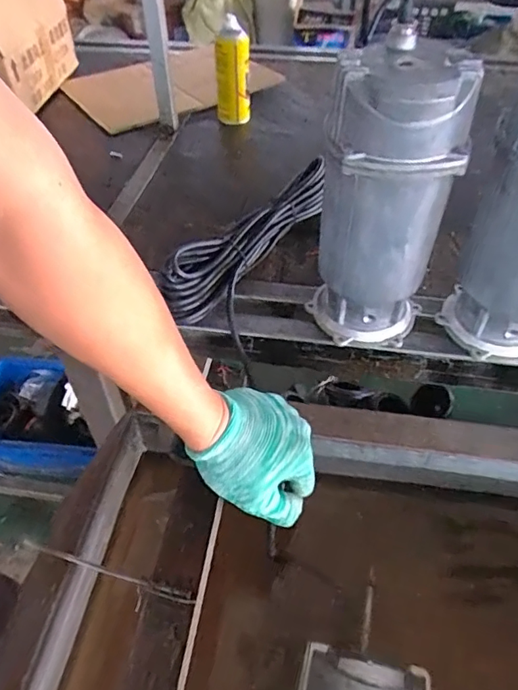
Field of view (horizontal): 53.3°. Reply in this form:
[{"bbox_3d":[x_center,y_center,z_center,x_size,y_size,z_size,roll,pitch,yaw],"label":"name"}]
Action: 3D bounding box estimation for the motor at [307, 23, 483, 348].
[{"bbox_3d":[0.126,-0.134,0.540,0.119,0.299,0.119,-3,46,-2],"label":"motor"}]

